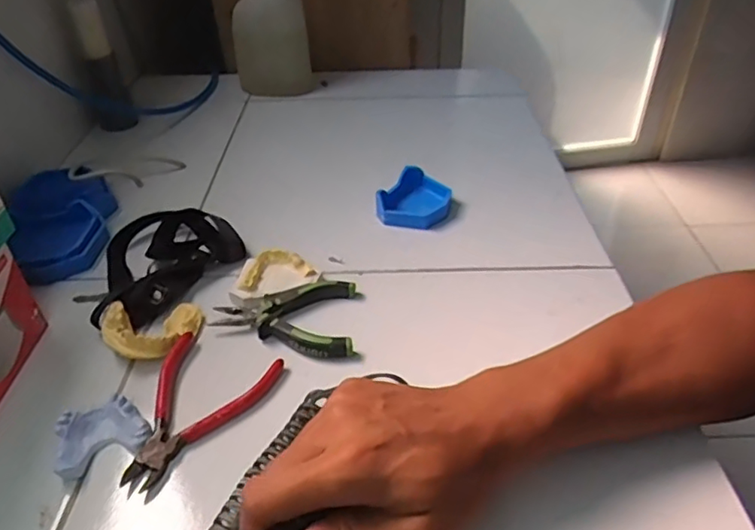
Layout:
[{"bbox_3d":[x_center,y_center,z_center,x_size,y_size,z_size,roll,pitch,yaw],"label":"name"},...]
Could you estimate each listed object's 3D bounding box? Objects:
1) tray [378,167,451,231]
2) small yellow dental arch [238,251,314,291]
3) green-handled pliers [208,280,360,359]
[{"bbox_3d":[0.040,-0.072,0.600,0.071,0.025,0.074,6,38,10],"label":"tray"},{"bbox_3d":[-0.091,0.002,0.508,0.061,0.016,0.038,-15,39,-16],"label":"small yellow dental arch"},{"bbox_3d":[-0.075,0.042,0.466,0.110,0.015,0.078,-2,38,0],"label":"green-handled pliers"}]

